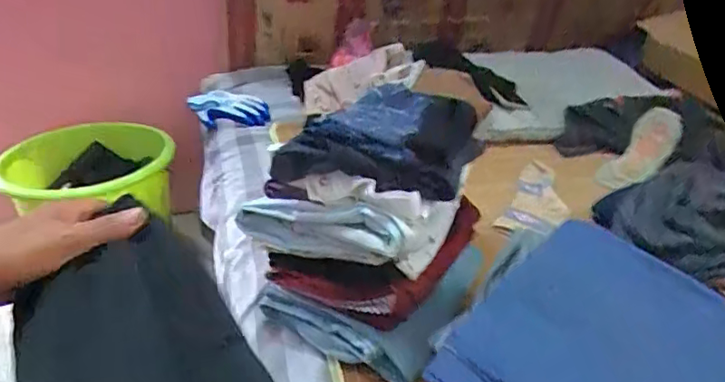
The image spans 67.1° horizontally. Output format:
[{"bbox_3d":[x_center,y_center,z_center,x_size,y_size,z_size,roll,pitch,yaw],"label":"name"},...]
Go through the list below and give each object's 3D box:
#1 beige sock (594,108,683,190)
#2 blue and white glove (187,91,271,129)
[{"bbox_3d":[0.545,-0.072,1.083,0.219,0.052,0.079,-43,46,-12],"label":"beige sock"},{"bbox_3d":[-0.295,-0.175,1.193,0.172,0.077,0.081,-1,31,-5],"label":"blue and white glove"}]

